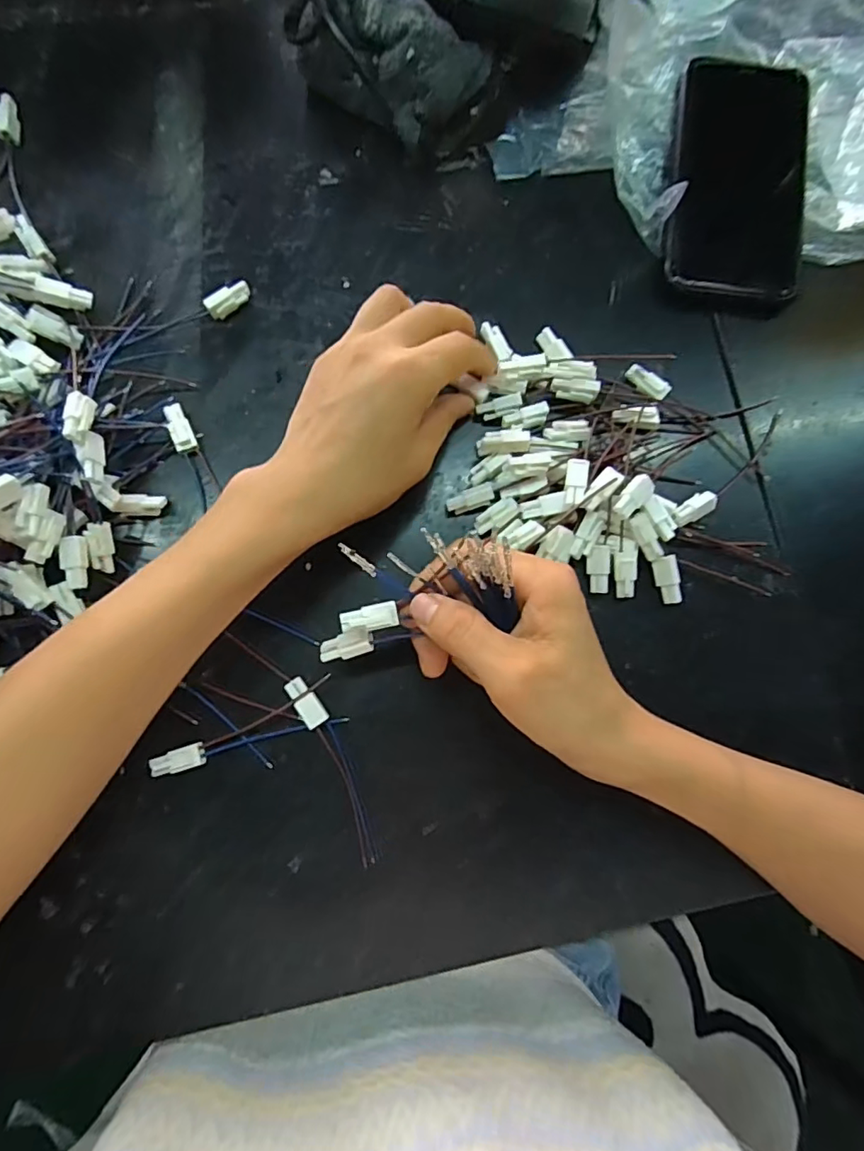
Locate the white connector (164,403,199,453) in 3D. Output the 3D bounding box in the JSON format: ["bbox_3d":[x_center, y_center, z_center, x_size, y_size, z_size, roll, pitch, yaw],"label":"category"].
[{"bbox_3d":[-0.133,-0.078,0.294,0.011,0.011,0.026,-20,82,-5],"label":"white connector"}]

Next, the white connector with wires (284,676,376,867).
[{"bbox_3d":[-0.047,0.094,0.270,0.012,0.010,0.094,-24,82,-6],"label":"white connector with wires"}]

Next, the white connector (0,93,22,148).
[{"bbox_3d":[-0.243,-0.263,0.321,0.010,0.010,0.030,-2,81,-3],"label":"white connector"}]

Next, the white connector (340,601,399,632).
[{"bbox_3d":[-0.027,0.018,0.243,0.025,0.004,0.011,-9,81,-6],"label":"white connector"}]

